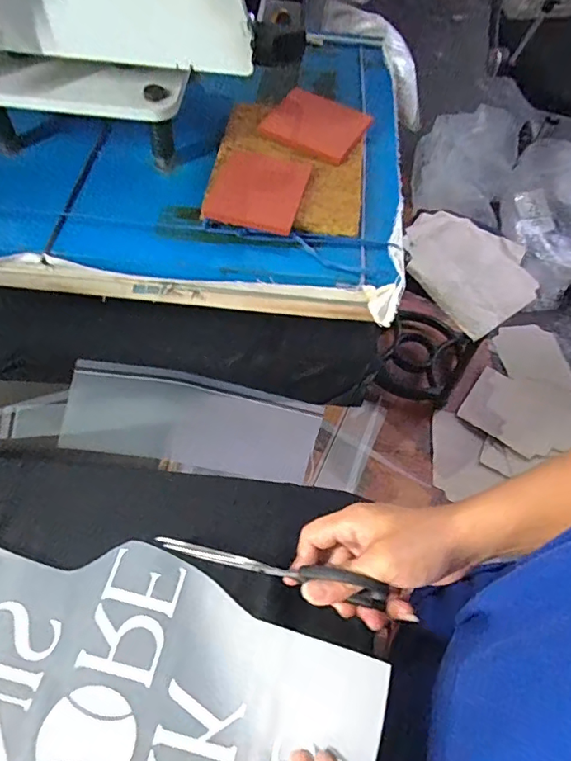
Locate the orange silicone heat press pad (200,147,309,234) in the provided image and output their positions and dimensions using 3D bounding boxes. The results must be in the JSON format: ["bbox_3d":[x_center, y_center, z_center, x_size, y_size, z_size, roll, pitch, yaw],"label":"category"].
[{"bbox_3d":[-0.024,-0.174,0.451,0.080,0.011,0.098,13,59,4],"label":"orange silicone heat press pad"}]

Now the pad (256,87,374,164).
[{"bbox_3d":[0.029,-0.253,0.499,0.092,0.010,0.077,26,61,12],"label":"pad"}]

